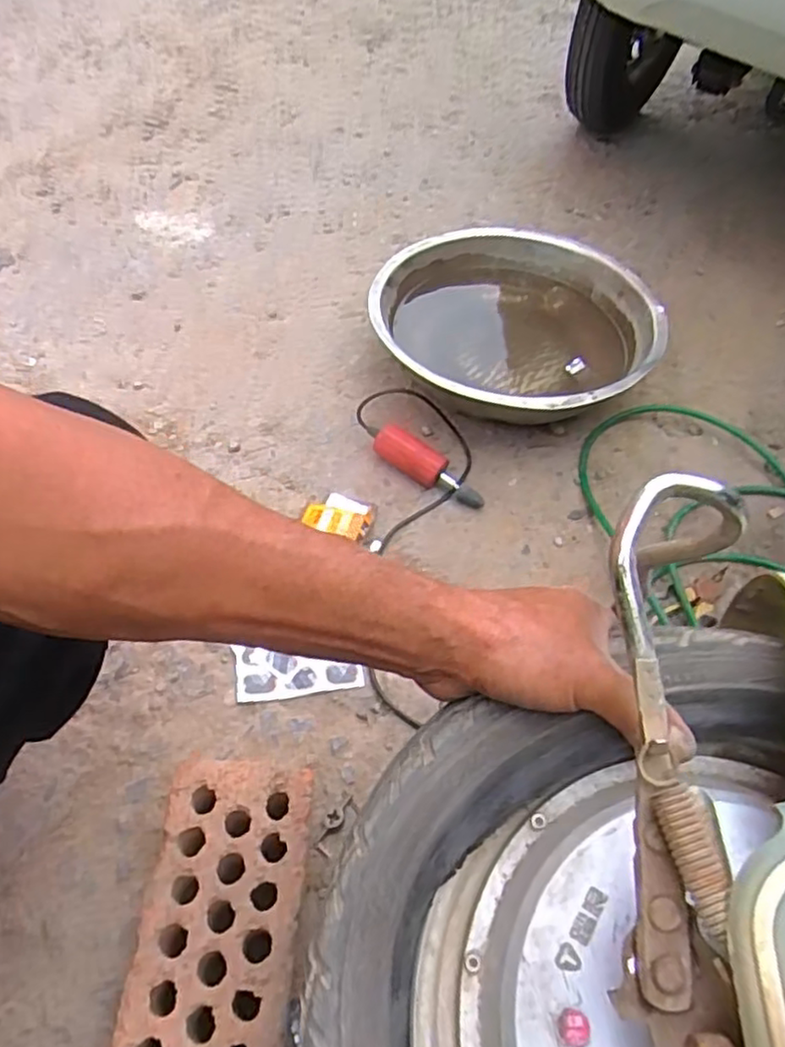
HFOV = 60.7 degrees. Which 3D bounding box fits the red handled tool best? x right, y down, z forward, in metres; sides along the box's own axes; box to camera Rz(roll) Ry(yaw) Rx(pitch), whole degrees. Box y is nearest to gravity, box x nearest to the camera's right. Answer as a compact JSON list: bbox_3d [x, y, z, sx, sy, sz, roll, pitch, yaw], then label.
[{"bbox_3d":[0.039,-0.067,0.809,0.158,0.034,0.038,36,55,2],"label":"red handled tool"}]

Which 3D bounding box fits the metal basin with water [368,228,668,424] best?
[{"bbox_3d":[0.160,-0.263,0.924,0.360,0.117,0.395,2,54,-3],"label":"metal basin with water"}]

